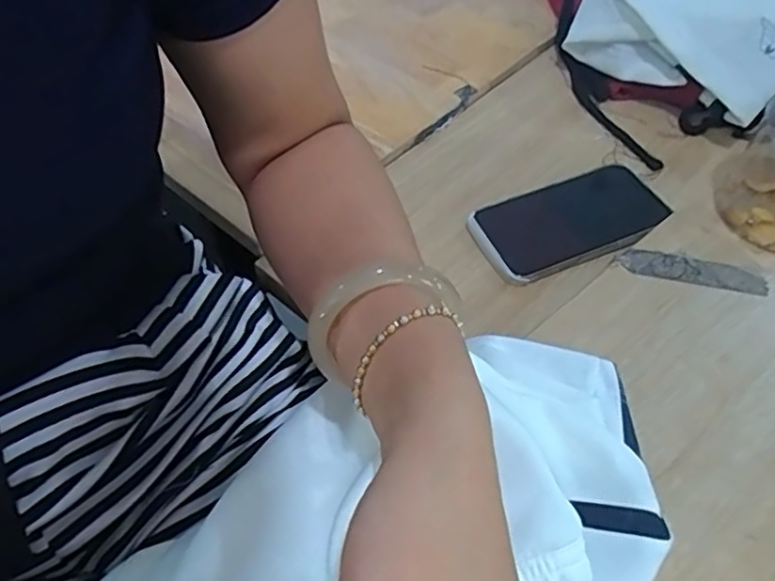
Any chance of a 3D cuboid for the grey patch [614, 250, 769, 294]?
[{"bbox_3d":[0.217,-0.013,0.442,0.098,0.009,0.021,13,54,7],"label":"grey patch"}]

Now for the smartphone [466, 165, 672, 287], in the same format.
[{"bbox_3d":[0.148,-0.059,0.511,0.166,0.009,0.080,-23,57,-18],"label":"smartphone"}]

